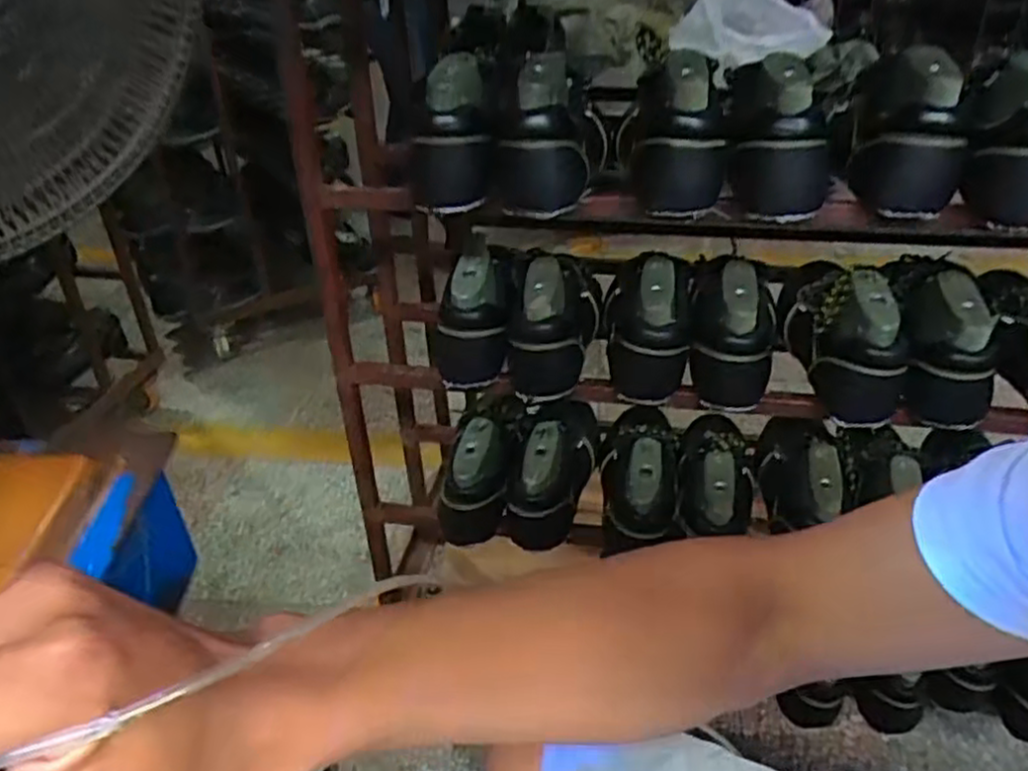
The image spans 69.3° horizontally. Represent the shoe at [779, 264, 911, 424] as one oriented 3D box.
[{"bbox_3d":[0.330,-0.071,0.770,0.069,0.117,0.222,0,33,3],"label":"shoe"}]

